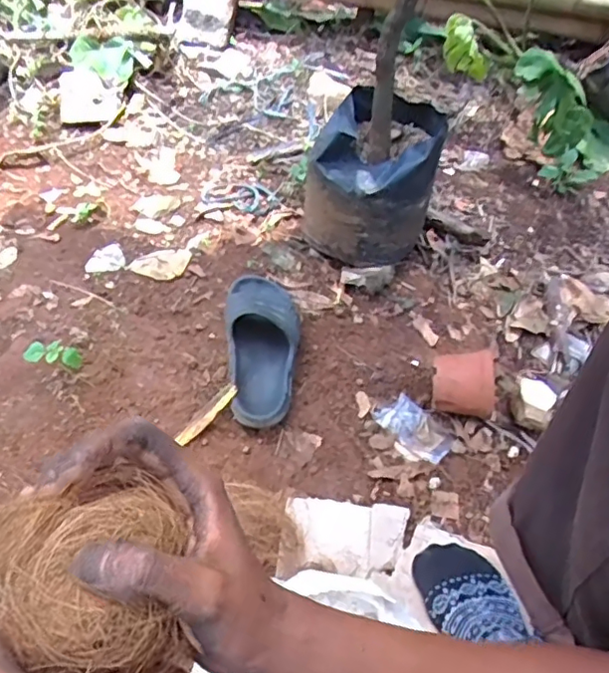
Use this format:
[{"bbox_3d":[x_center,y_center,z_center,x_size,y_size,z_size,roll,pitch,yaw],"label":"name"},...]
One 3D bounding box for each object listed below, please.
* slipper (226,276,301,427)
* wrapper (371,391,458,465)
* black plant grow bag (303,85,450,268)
[{"bbox_3d":[-0.062,0.009,0.909,0.114,0.092,0.304,-5,50,-4],"label":"slipper"},{"bbox_3d":[0.164,0.134,0.851,0.089,0.012,0.111,-27,56,-25],"label":"wrapper"},{"bbox_3d":[0.119,-0.278,1.021,0.204,0.198,0.214,17,50,10],"label":"black plant grow bag"}]

